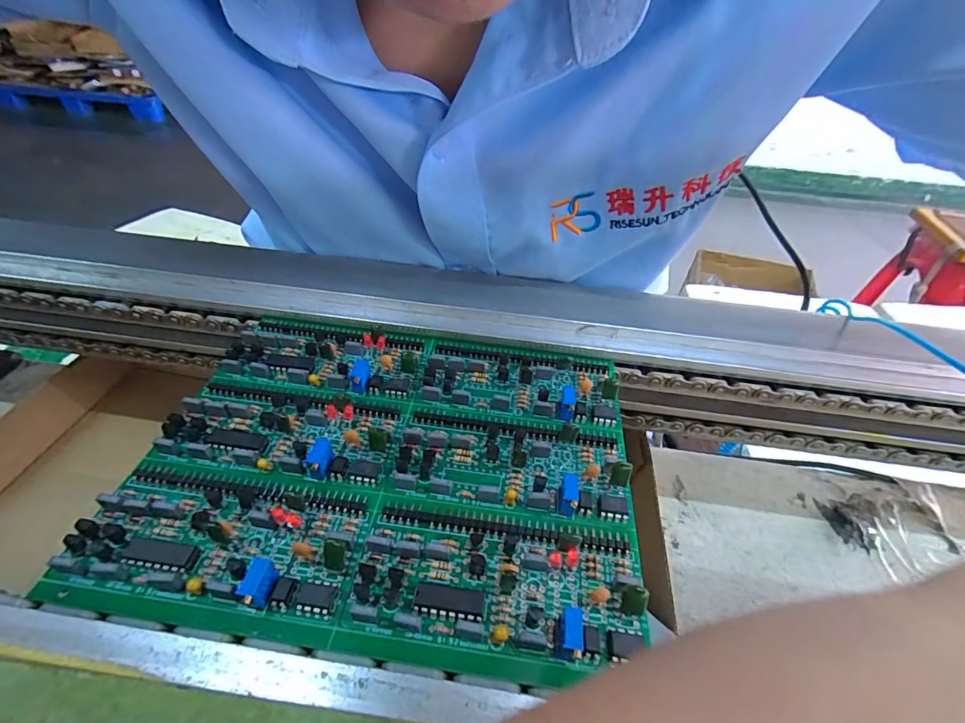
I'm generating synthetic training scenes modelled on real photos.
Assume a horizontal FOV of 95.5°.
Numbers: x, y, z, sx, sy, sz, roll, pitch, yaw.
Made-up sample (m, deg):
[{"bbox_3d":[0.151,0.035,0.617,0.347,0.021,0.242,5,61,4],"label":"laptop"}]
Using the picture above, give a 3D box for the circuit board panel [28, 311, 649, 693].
[{"bbox_3d":[-0.032,0.031,0.155,0.161,0.011,0.121,8,45,3],"label":"circuit board panel"}]

